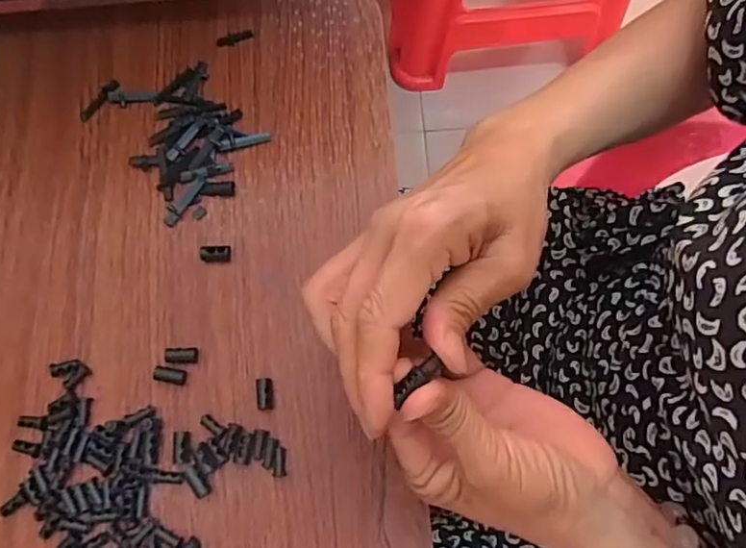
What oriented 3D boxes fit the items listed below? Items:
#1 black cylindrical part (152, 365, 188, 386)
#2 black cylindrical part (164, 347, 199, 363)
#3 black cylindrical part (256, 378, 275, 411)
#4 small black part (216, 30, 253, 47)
[{"bbox_3d":[-0.123,0.062,0.347,0.020,0.008,0.009,10,74,3],"label":"black cylindrical part"},{"bbox_3d":[-0.118,0.049,0.351,0.020,0.009,0.010,0,72,-16],"label":"black cylindrical part"},{"bbox_3d":[-0.065,0.072,0.343,0.010,0.010,0.019,-7,74,-1],"label":"black cylindrical part"},{"bbox_3d":[-0.099,-0.169,0.410,0.026,0.006,0.006,-20,74,-8],"label":"small black part"}]

